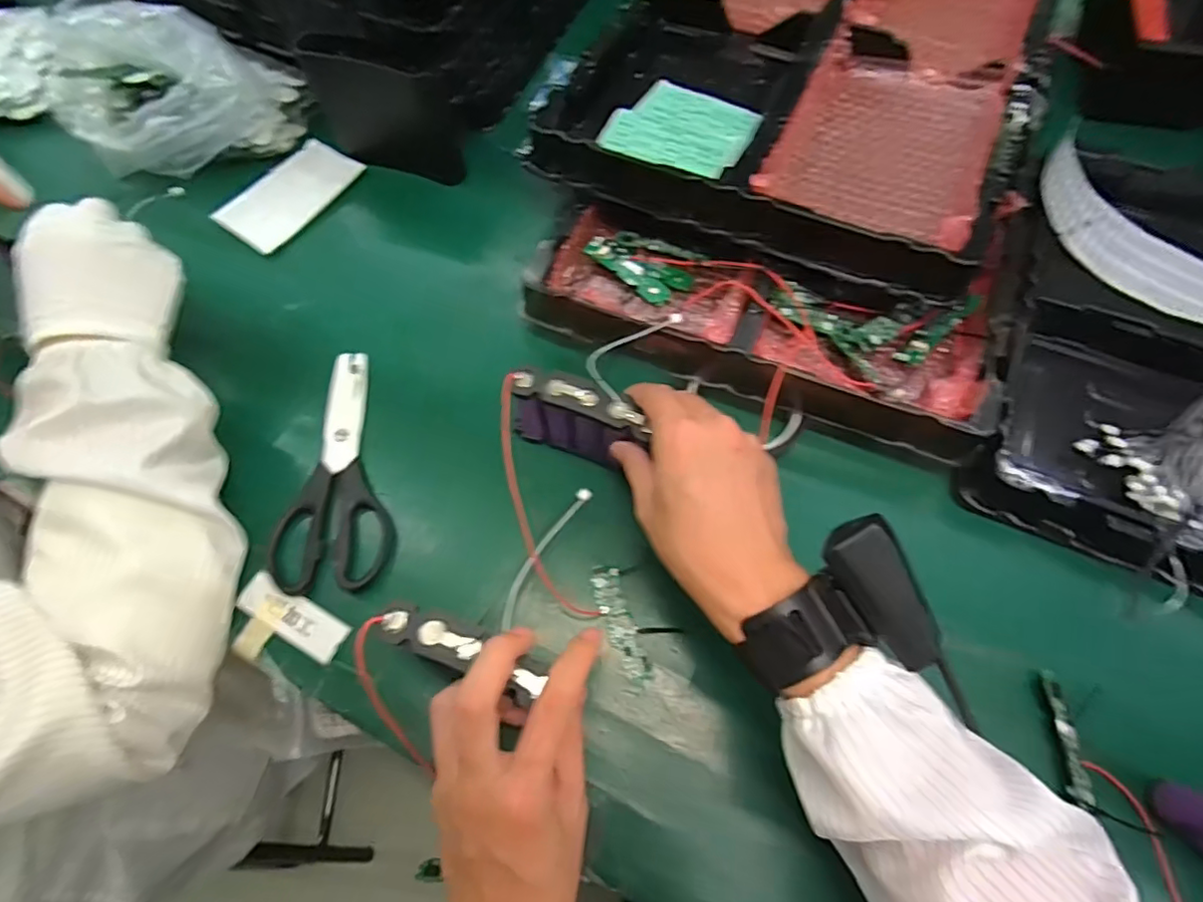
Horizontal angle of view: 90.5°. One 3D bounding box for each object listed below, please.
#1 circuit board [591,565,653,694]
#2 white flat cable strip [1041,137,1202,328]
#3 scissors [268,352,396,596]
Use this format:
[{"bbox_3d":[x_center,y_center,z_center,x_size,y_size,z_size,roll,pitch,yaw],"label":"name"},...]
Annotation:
[{"bbox_3d":[0.013,0.115,0.392,0.021,0.007,0.082,-16,66,-5],"label":"circuit board"},{"bbox_3d":[0.510,-0.113,0.447,0.386,0.036,0.086,37,72,17],"label":"white flat cable strip"},{"bbox_3d":[-0.201,0.010,0.444,0.080,0.008,0.190,-10,66,-3],"label":"scissors"}]

